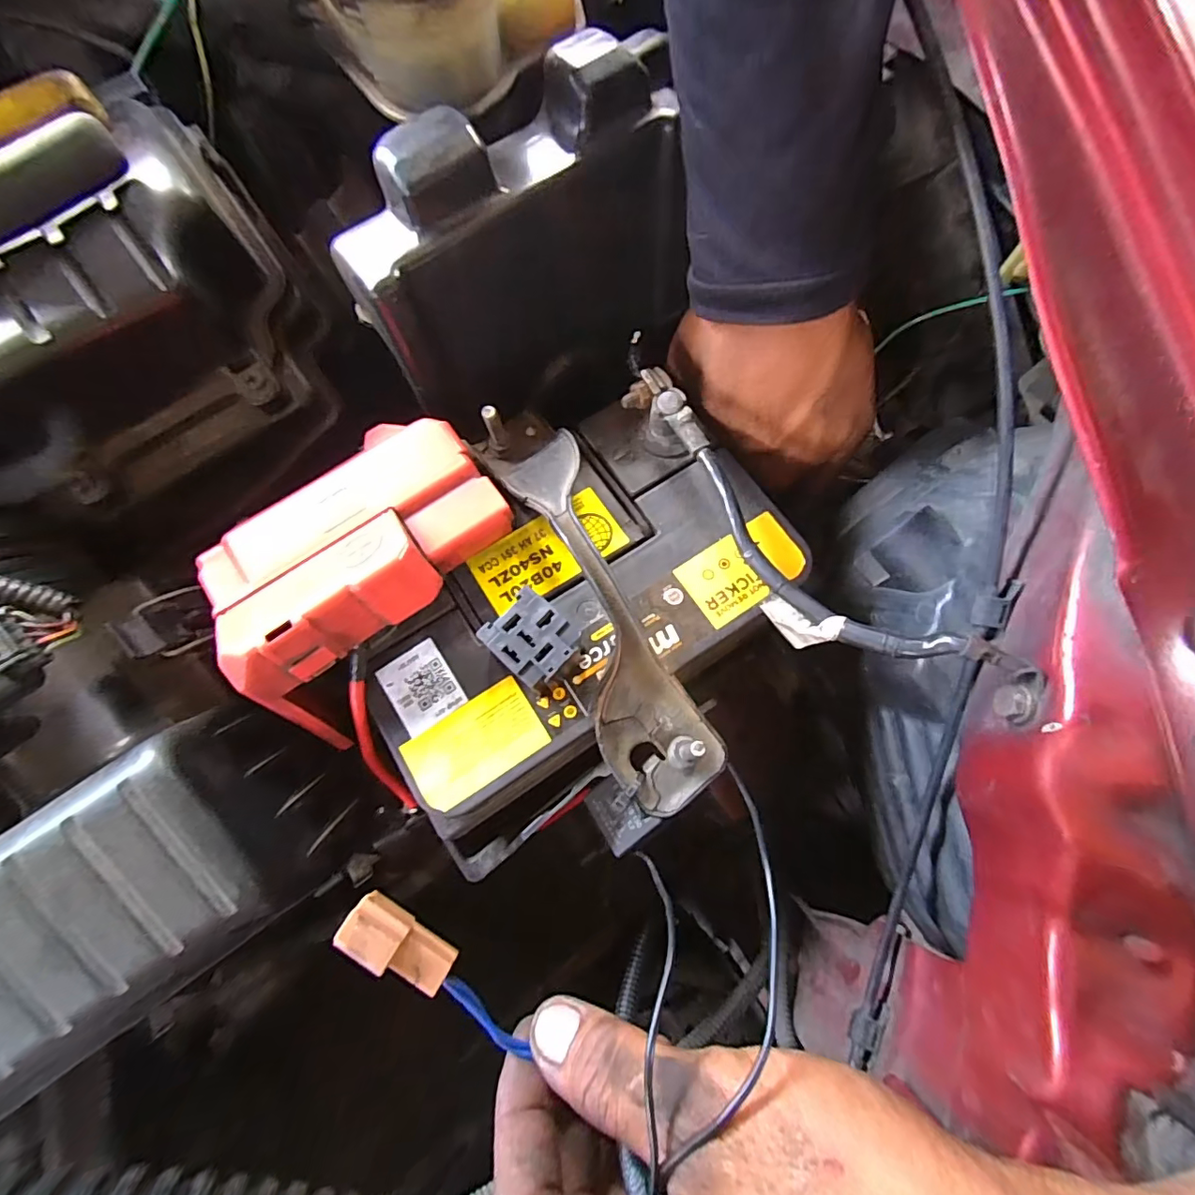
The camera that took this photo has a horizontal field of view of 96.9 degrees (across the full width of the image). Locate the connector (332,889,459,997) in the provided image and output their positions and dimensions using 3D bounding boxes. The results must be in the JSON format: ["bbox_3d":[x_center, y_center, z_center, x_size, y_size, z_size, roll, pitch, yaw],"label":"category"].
[{"bbox_3d":[-0.060,0.104,0.160,0.034,0.013,0.014,34,77,-5],"label":"connector"}]

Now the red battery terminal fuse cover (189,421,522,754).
[{"bbox_3d":[-0.091,-0.016,0.206,0.114,0.041,0.078,-40,77,-9],"label":"red battery terminal fuse cover"}]

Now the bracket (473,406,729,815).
[{"bbox_3d":[-0.004,-0.005,0.214,0.042,0.018,0.179,-24,75,-5],"label":"bracket"}]

